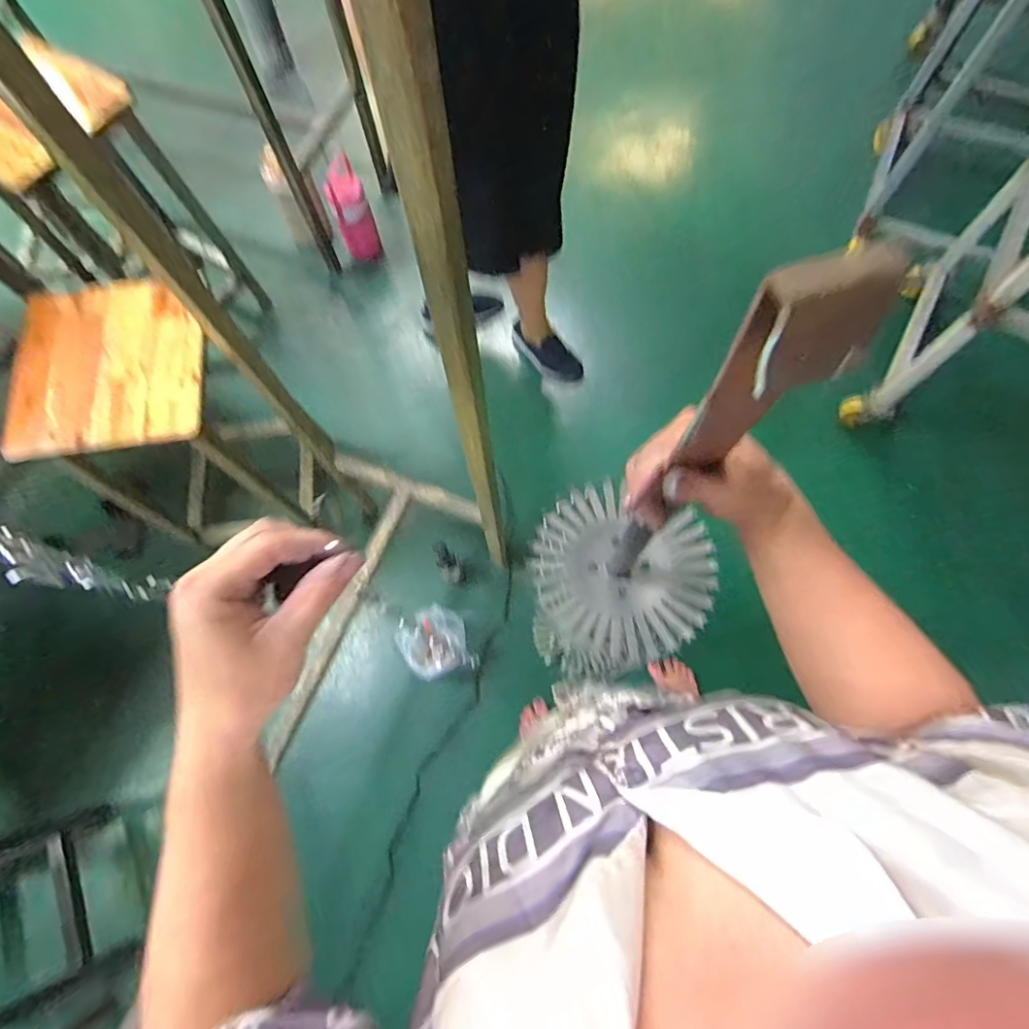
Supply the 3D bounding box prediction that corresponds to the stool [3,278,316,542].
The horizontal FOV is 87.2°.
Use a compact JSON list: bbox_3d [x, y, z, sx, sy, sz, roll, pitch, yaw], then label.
[{"bbox_3d":[-0.628,-0.157,1.057,0.291,0.477,0.299,-9,72,-2],"label":"stool"}]

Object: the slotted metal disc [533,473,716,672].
[{"bbox_3d":[0.123,0.061,0.616,0.197,0.024,0.202,-2,77,8],"label":"slotted metal disc"}]

